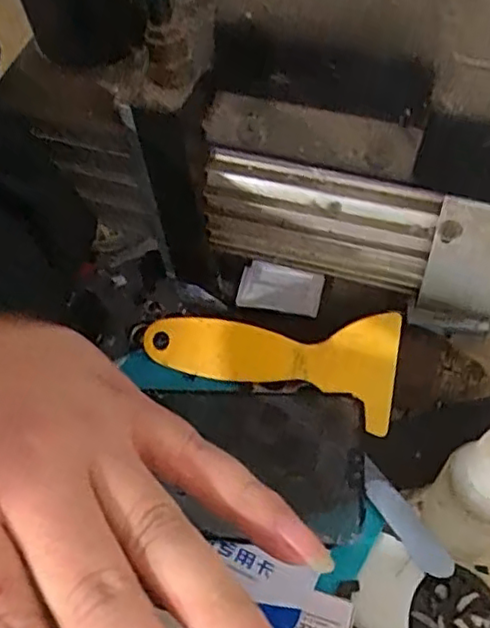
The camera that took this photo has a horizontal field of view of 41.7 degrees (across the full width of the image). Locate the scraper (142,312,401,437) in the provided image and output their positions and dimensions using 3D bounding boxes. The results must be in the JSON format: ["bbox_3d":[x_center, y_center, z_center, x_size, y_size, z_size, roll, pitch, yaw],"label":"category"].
[{"bbox_3d":[0.010,0.021,0.331,0.131,0.006,0.052,8,91,18],"label":"scraper"}]

